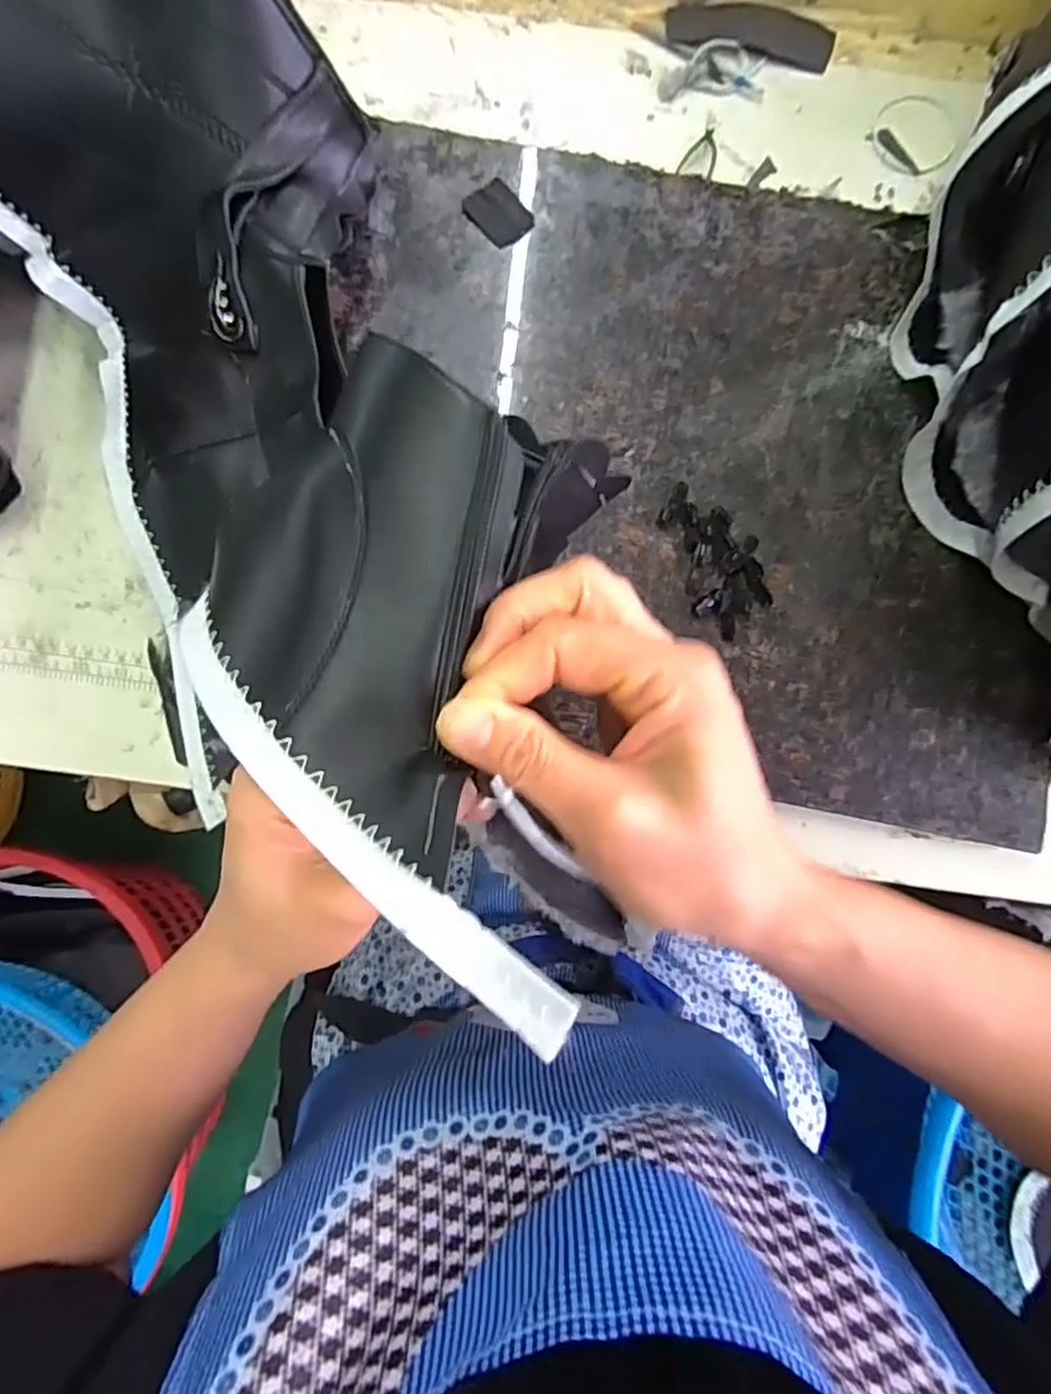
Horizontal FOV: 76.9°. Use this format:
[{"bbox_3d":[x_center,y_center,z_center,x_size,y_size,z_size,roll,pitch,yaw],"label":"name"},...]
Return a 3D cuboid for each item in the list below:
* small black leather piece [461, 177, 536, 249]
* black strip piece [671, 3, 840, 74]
[{"bbox_3d":[-0.016,-0.284,0.388,0.029,0.004,0.039,-41,86,-3],"label":"small black leather piece"},{"bbox_3d":[0.140,-0.414,0.414,0.102,0.006,0.031,8,90,-3],"label":"black strip piece"}]

